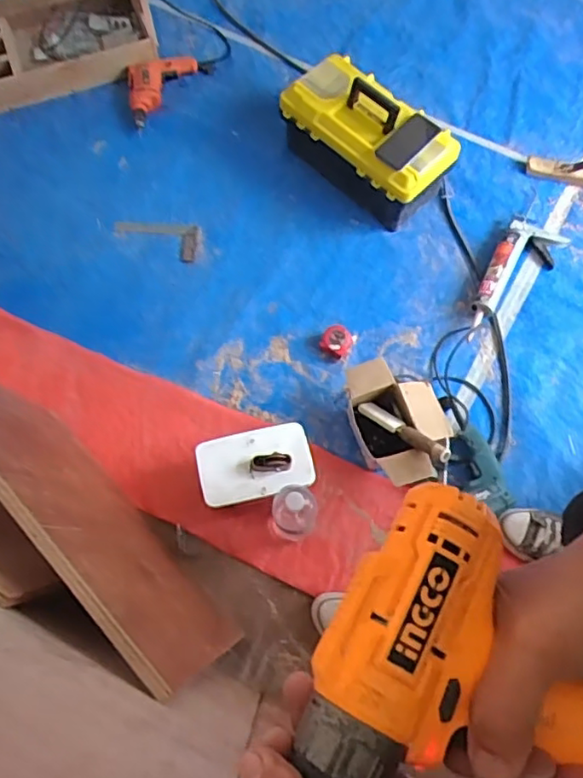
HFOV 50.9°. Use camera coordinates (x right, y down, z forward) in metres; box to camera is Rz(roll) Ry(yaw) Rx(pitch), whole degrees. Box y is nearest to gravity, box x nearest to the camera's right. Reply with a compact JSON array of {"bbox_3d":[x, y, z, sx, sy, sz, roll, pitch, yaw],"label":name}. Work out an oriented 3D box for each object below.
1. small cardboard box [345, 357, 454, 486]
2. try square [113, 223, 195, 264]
[{"bbox_3d":[0.229,0.062,1.279,0.202,0.107,0.267,-19,70,-8],"label":"small cardboard box"},{"bbox_3d":[-0.328,-0.351,1.474,0.192,0.016,0.106,1,72,0],"label":"try square"}]

